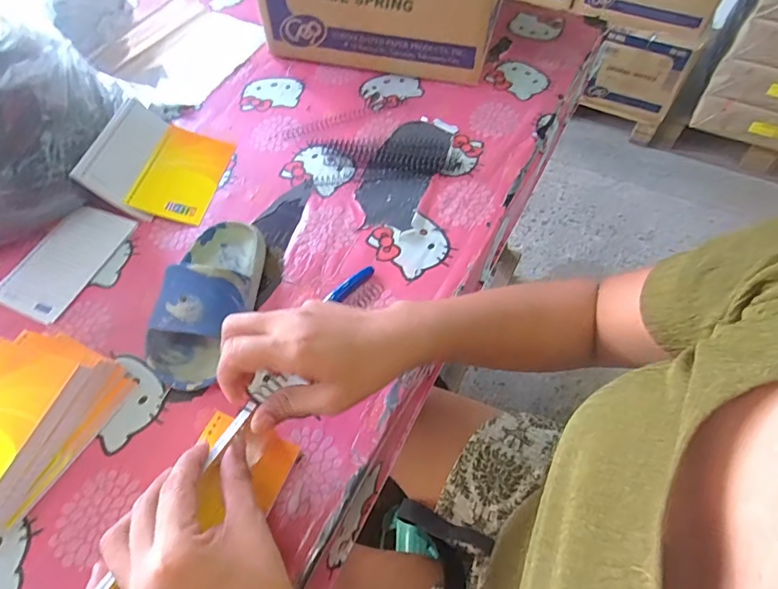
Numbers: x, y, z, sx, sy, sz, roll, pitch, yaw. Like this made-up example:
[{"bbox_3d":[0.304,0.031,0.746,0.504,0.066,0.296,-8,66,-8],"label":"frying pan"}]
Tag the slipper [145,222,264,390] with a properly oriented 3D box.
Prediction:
[{"bbox_3d":[-0.165,-0.004,0.432,0.076,0.059,0.173,6,57,5],"label":"slipper"}]

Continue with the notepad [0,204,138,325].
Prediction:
[{"bbox_3d":[-0.332,-0.037,0.488,0.079,0.008,0.132,18,59,13],"label":"notepad"}]

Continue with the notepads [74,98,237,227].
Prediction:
[{"bbox_3d":[-0.252,-0.152,0.530,0.114,0.059,0.138,8,57,7],"label":"notepads"}]

